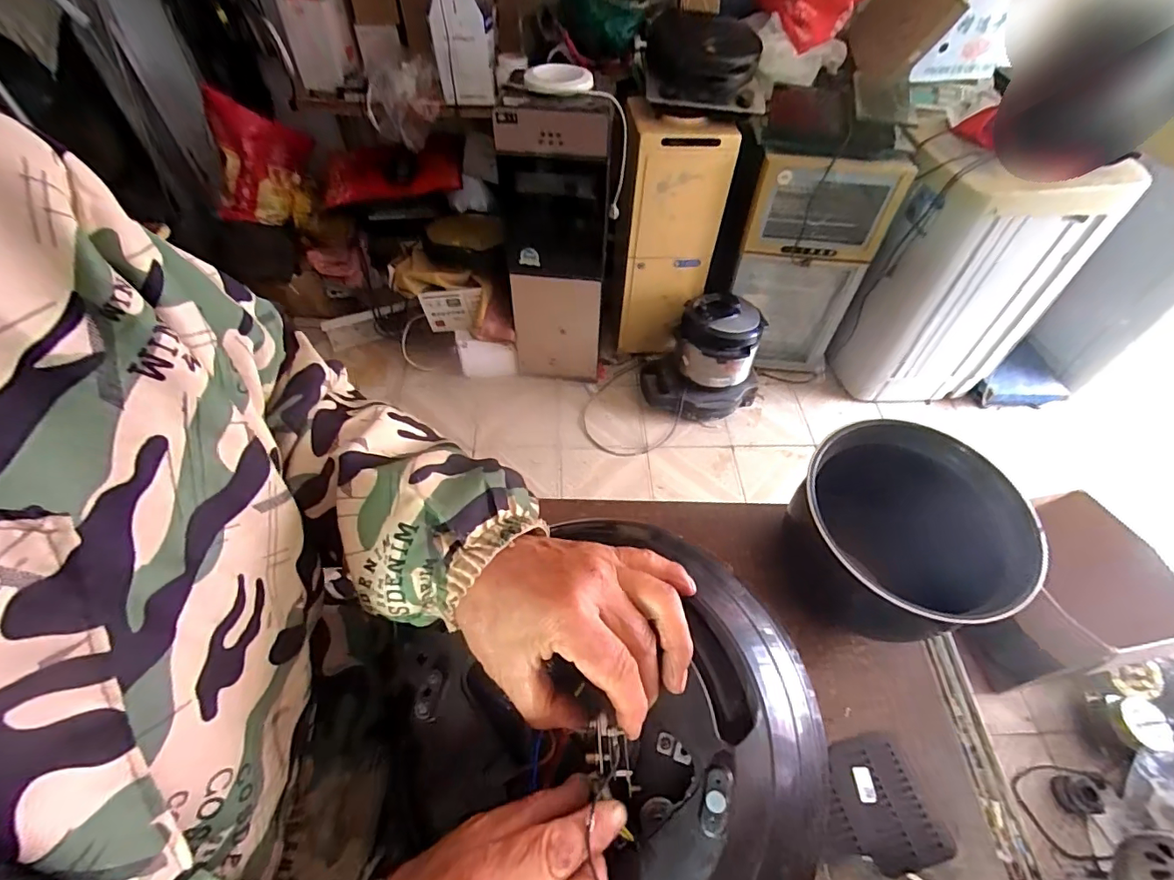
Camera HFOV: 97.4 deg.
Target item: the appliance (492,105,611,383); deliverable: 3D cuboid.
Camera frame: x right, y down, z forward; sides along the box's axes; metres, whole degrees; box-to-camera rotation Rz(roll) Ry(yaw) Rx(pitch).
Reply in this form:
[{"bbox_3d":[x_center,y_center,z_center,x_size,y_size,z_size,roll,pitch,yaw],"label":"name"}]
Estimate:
[{"bbox_3d":[-0.103,-0.599,1.675,0.314,0.935,0.311,-1,53,-3],"label":"appliance"}]

